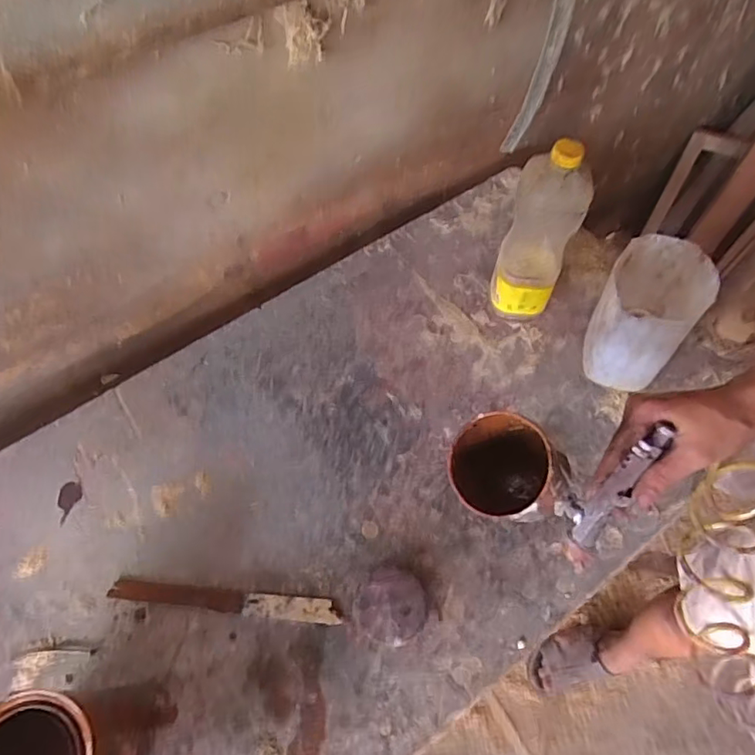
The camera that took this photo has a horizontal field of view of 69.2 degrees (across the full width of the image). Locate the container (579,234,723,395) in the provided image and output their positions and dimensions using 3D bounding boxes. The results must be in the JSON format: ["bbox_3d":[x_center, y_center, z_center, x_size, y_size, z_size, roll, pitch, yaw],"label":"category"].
[{"bbox_3d":[0.317,-0.073,0.670,0.096,0.145,0.144,29,65,15],"label":"container"}]

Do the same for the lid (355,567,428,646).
[{"bbox_3d":[0.016,0.239,0.569,0.070,0.023,0.071,0,61,0],"label":"lid"}]

